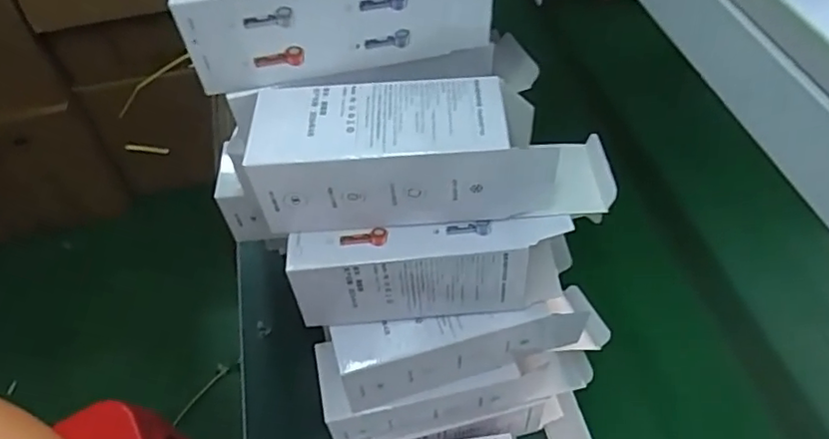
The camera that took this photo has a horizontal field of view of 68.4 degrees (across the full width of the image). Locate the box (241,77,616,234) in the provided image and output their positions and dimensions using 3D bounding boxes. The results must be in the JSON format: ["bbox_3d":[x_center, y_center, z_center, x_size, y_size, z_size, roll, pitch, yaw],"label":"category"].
[{"bbox_3d":[0.007,-0.046,0.413,0.238,0.075,0.072,-2,51,1],"label":"box"}]

